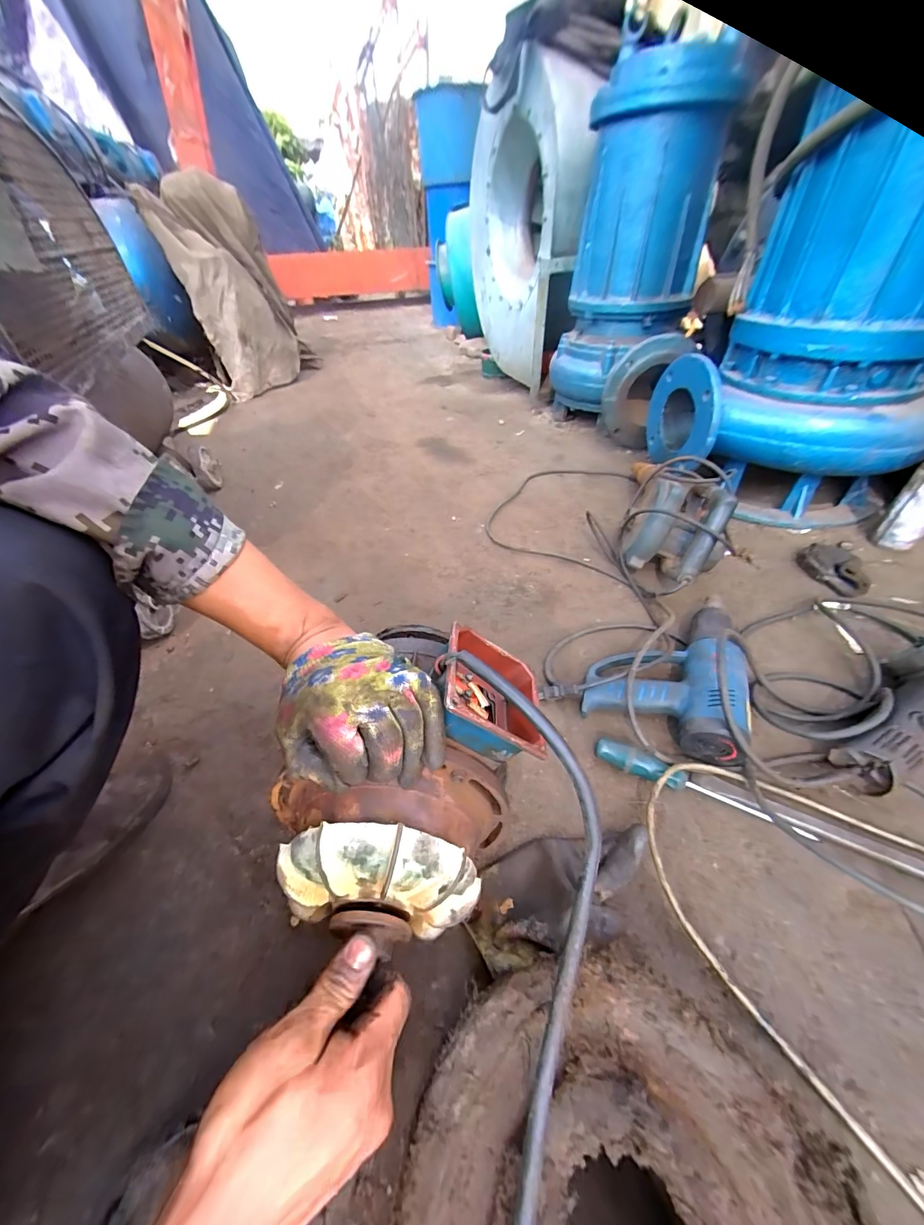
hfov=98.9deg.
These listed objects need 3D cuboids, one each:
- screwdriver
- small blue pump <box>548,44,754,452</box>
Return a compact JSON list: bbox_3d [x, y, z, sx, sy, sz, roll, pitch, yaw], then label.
[{"bbox_3d":[0.261,0.192,0.434,0.222,0.029,0.024,15,48,20],"label":"screwdriver"},{"bbox_3d":[0.393,-0.766,0.965,0.299,0.651,0.304,9,44,11],"label":"small blue pump"}]

